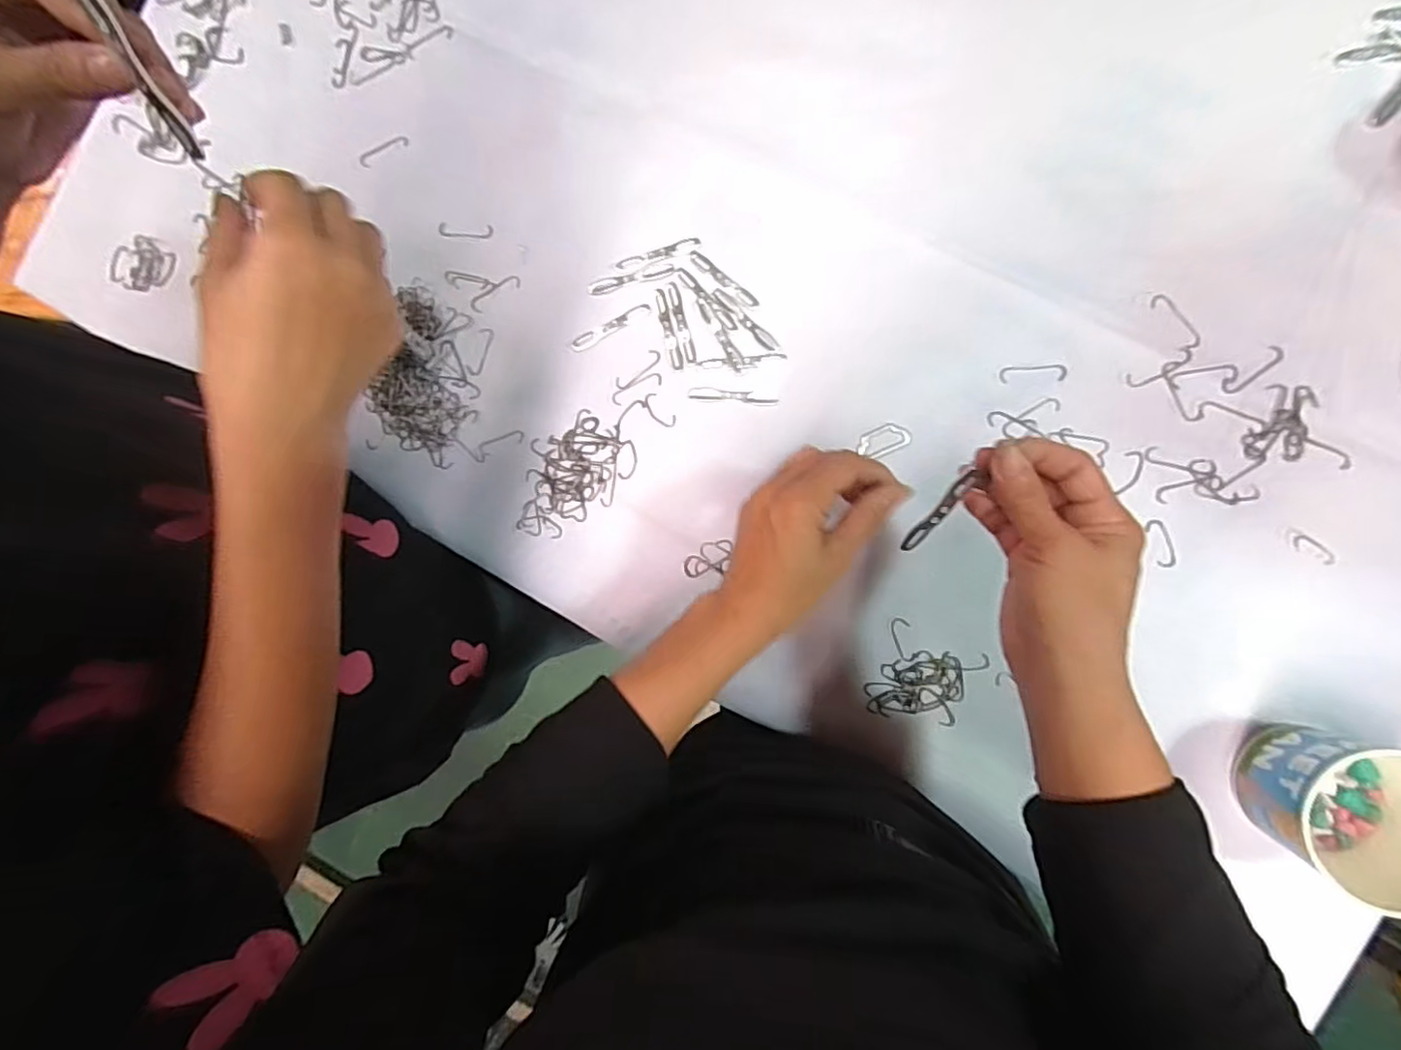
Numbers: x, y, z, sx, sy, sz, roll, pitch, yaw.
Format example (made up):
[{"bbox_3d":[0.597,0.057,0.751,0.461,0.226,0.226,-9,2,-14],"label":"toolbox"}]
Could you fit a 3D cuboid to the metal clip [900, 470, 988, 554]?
[{"bbox_3d":[0.131,-0.006,0.345,0.009,0.006,0.065,37,136,8],"label":"metal clip"}]

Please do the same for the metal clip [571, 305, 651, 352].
[{"bbox_3d":[-0.072,-0.158,0.494,0.069,0.004,0.010,-28,84,8],"label":"metal clip"}]

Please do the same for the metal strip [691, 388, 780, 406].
[{"bbox_3d":[0.025,-0.100,0.481,0.068,0.004,0.011,7,90,9],"label":"metal strip"}]

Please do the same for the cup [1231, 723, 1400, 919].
[{"bbox_3d":[0.394,0.173,0.380,0.087,0.072,0.080,0,89,9],"label":"cup"}]

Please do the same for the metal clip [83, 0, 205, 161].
[{"bbox_3d":[-0.218,-0.177,0.244,0.005,0.065,0.007,11,57,9],"label":"metal clip"}]

